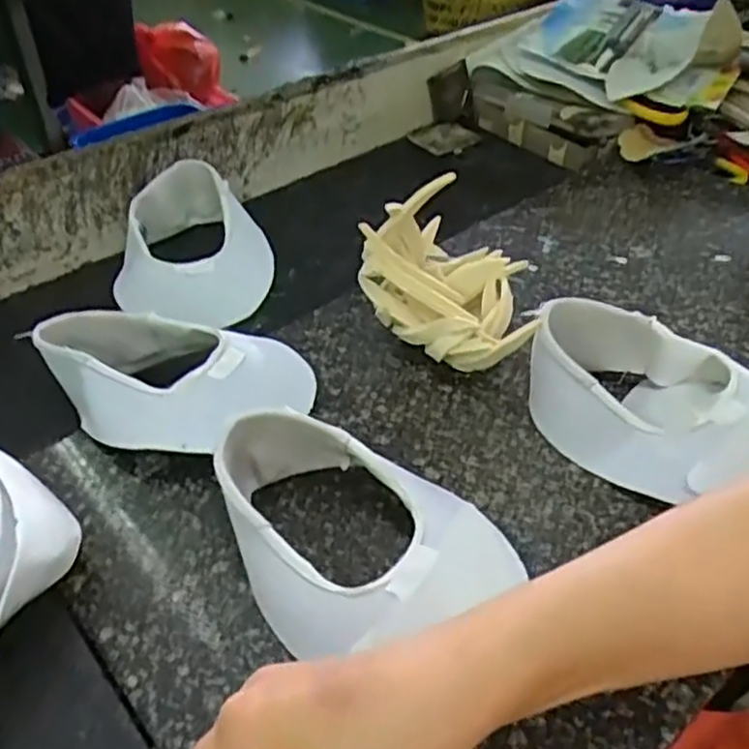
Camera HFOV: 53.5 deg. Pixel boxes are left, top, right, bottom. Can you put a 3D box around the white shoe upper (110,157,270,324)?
[{"bbox_3d":[-0.149,-0.106,0.608,0.125,0.060,0.155,-6,43,-7],"label":"white shoe upper"}]

